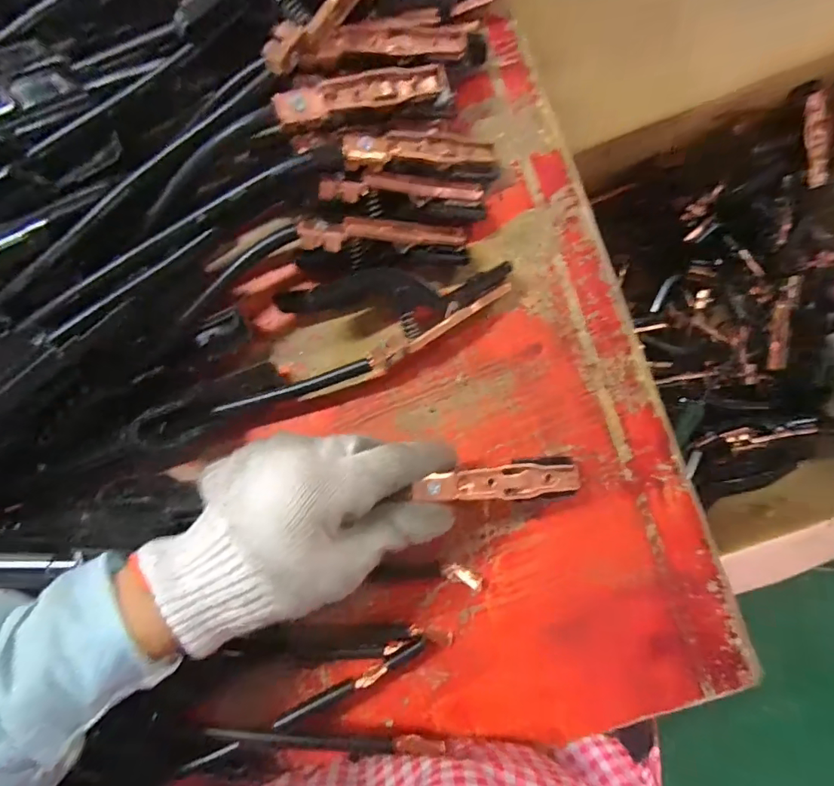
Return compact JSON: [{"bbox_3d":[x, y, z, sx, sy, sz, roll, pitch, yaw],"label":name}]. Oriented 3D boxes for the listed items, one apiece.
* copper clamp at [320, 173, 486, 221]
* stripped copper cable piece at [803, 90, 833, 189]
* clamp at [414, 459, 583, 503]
[{"bbox_3d":[-0.006,-0.114,0.277,0.097,0.013,0.023,-1,86,-17],"label":"copper clamp"},{"bbox_3d":[0.398,-0.249,0.469,0.022,0.013,0.091,-35,121,0],"label":"stripped copper cable piece"},{"bbox_3d":[0.044,0.047,0.251,0.094,0.007,0.022,-1,85,-18],"label":"clamp"}]

